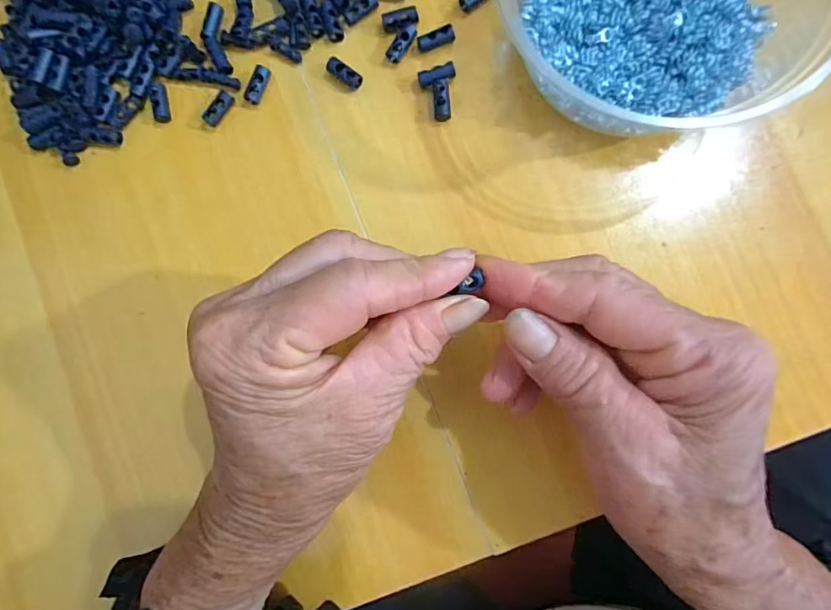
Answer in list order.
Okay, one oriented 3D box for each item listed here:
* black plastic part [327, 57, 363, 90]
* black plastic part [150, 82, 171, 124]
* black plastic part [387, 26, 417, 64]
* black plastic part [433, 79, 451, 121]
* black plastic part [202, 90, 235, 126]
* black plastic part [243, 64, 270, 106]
[{"bbox_3d":[-0.035,-0.115,0.240,0.018,0.006,0.008,35,89,5],"label":"black plastic part"},{"bbox_3d":[-0.130,-0.104,0.245,0.007,0.005,0.021,-11,86,3],"label":"black plastic part"},{"bbox_3d":[-0.007,-0.130,0.239,0.008,0.006,0.019,36,89,5],"label":"black plastic part"},{"bbox_3d":[0.013,-0.100,0.235,0.008,0.008,0.020,-3,86,4],"label":"black plastic part"},{"bbox_3d":[-0.099,-0.099,0.243,0.008,0.006,0.018,37,89,5],"label":"black plastic part"},{"bbox_3d":[-0.080,-0.112,0.242,0.008,0.005,0.019,21,88,5],"label":"black plastic part"}]

